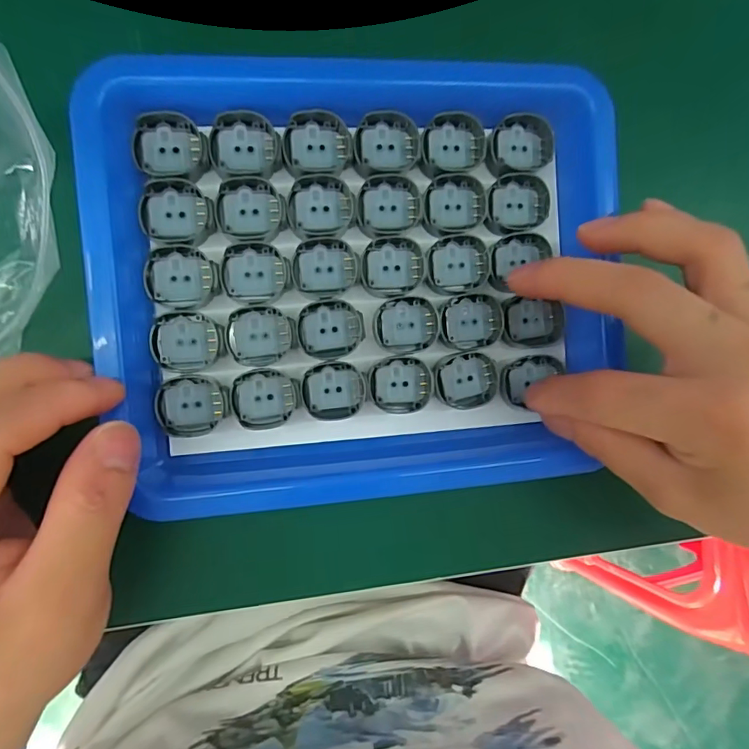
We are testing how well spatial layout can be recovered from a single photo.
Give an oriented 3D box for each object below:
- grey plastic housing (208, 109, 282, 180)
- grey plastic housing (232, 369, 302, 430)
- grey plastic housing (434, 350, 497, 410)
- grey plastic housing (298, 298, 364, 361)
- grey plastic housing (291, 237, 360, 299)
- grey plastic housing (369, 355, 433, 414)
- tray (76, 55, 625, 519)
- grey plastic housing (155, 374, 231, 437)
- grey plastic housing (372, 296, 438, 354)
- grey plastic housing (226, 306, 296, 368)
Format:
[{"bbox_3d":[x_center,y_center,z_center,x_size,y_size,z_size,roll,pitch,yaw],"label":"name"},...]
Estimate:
[{"bbox_3d":[-0.053,-0.095,0.201,0.028,0.004,0.026,-5,92,-9],"label":"grey plastic housing"},{"bbox_3d":[-0.045,0.011,0.208,0.028,0.004,0.025,-3,92,-9],"label":"grey plastic housing"},{"bbox_3d":[0.041,0.003,0.221,0.028,0.004,0.025,-10,93,-9],"label":"grey plastic housing"},{"bbox_3d":[-0.018,-0.019,0.210,0.028,0.004,0.025,-5,92,-9],"label":"grey plastic housing"},{"bbox_3d":[-0.020,-0.046,0.209,0.028,0.004,0.025,-6,92,-9],"label":"grey plastic housing"},{"bbox_3d":[0.012,0.005,0.216,0.028,0.004,0.025,-5,92,-9],"label":"grey plastic housing"},{"bbox_3d":[0.000,-0.039,0.211,0.209,0.026,0.184,-6,92,-9],"label":"tray"},{"bbox_3d":[-0.074,0.013,0.202,0.028,0.004,0.025,-3,92,-9],"label":"grey plastic housing"},{"bbox_3d":[0.014,-0.022,0.216,0.028,0.004,0.024,-8,92,-9],"label":"grey plastic housing"},{"bbox_3d":[-0.047,-0.016,0.206,0.028,0.004,0.024,-3,92,-9],"label":"grey plastic housing"}]

